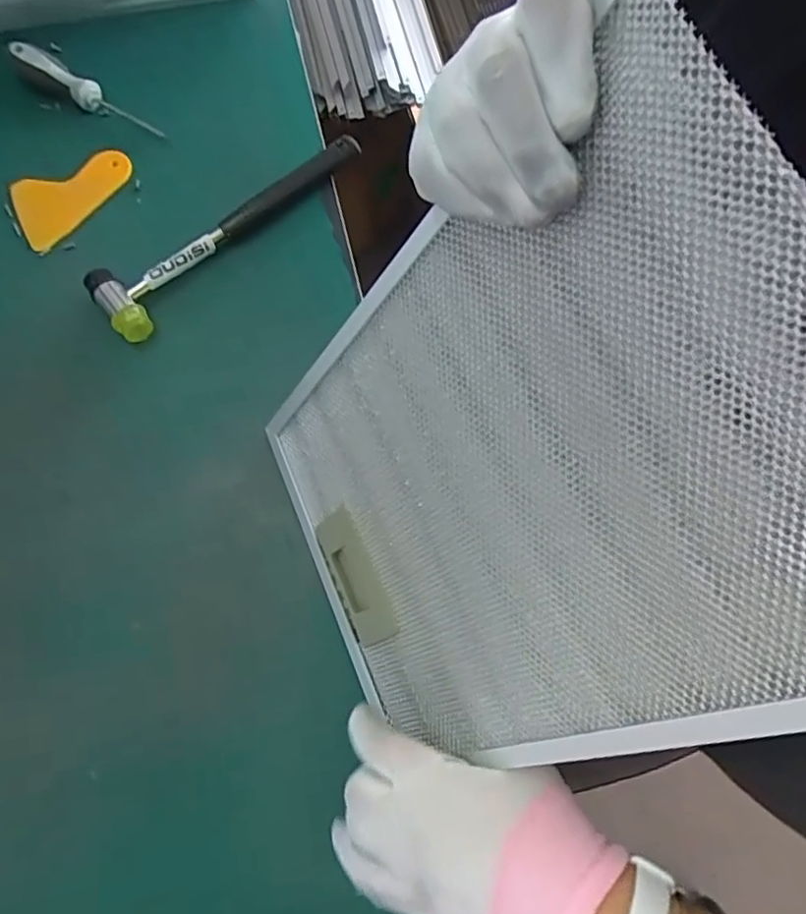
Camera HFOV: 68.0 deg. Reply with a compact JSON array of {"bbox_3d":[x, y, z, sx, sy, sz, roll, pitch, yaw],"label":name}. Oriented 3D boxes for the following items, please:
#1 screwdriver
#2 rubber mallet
[{"bbox_3d":[-0.280,-0.319,0.521,0.132,0.023,0.017,30,79,-6],"label":"screwdriver"},{"bbox_3d":[-0.141,-0.189,0.486,0.245,0.026,0.056,-42,79,-8],"label":"rubber mallet"}]

